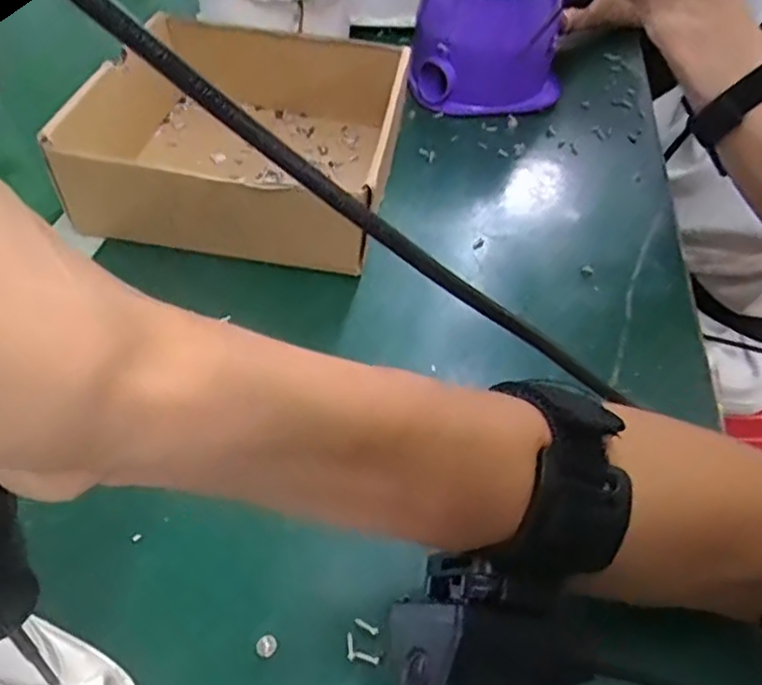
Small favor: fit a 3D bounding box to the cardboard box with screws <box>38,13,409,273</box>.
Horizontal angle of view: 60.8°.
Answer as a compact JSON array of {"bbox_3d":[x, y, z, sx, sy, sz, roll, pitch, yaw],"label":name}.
[{"bbox_3d":[-0.093,-0.155,0.471,0.203,0.067,0.206,7,48,2],"label":"cardboard box with screws"}]

